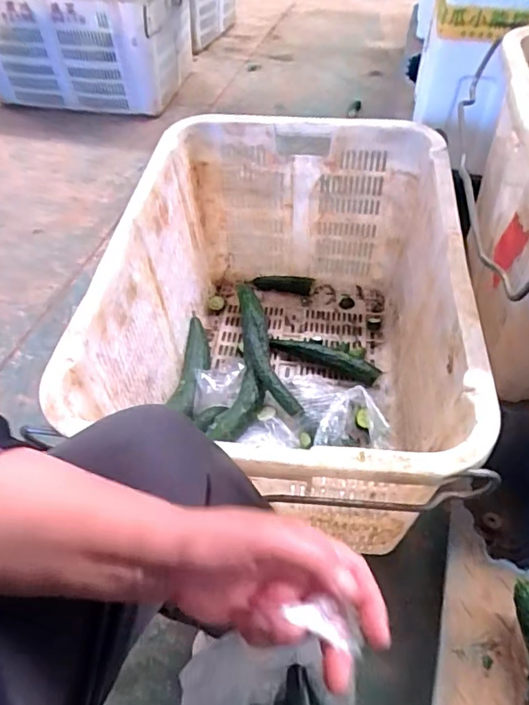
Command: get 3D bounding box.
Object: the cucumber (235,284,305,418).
[{"bbox_3d":[-0.010,-0.017,0.988,0.068,0.072,0.335,-13,52,-9],"label":"cucumber"}]

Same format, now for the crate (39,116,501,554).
[{"bbox_3d":[0.043,-0.046,0.837,0.472,0.360,0.679,6,51,7],"label":"crate"}]

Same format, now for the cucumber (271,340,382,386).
[{"bbox_3d":[0.113,0.010,0.986,0.216,0.037,0.036,23,55,19],"label":"cucumber"}]

